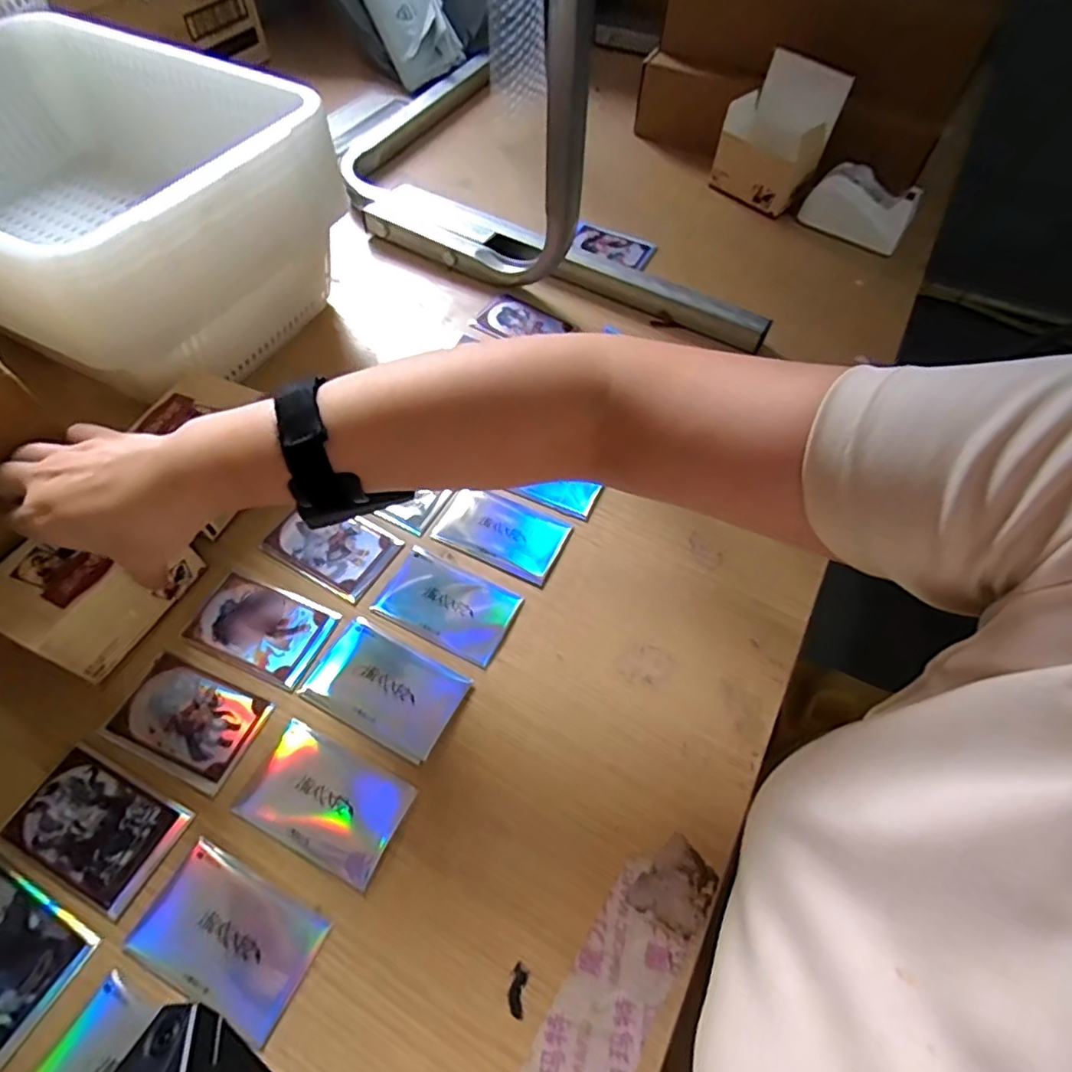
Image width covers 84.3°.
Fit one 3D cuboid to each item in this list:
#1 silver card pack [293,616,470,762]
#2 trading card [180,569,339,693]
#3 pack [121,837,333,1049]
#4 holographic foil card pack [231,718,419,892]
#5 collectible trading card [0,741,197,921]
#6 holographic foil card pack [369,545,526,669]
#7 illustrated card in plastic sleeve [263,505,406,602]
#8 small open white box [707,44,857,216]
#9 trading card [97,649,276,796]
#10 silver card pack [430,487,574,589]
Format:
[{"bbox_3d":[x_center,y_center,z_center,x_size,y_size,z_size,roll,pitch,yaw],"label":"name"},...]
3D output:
[{"bbox_3d":[-0.099,0.099,0.390,0.096,0.004,0.063,25,61,14],"label":"silver card pack"},{"bbox_3d":[-0.191,0.062,0.409,0.092,0.004,0.058,21,60,11],"label":"trading card"},{"bbox_3d":[-0.164,0.213,0.315,0.092,0.004,0.056,23,61,12],"label":"pack"},{"bbox_3d":[-0.126,0.156,0.353,0.093,0.004,0.058,24,61,13],"label":"holographic foil card pack"},{"bbox_3d":[-0.255,0.166,0.342,0.092,0.004,0.059,24,61,13],"label":"collectible trading card"},{"bbox_3d":[-0.063,0.049,0.426,0.093,0.004,0.058,24,61,13],"label":"holographic foil card pack"},{"bbox_3d":[-0.153,0.006,0.445,0.088,0.004,0.060,26,61,14],"label":"illustrated card in plastic sleeve"},{"bbox_3d":[0.273,-0.464,0.672,0.109,0.120,0.063,40,65,19],"label":"small open white box"},{"bbox_3d":[-0.222,0.114,0.375,0.092,0.004,0.059,22,60,11],"label":"trading card"},{"bbox_3d":[-0.026,-0.005,0.457,0.096,0.007,0.059,24,61,13],"label":"silver card pack"}]

